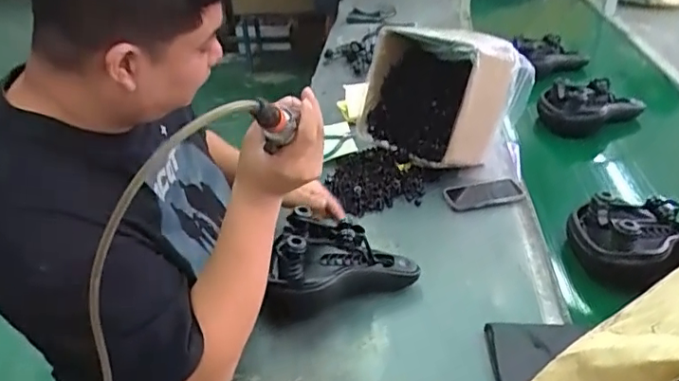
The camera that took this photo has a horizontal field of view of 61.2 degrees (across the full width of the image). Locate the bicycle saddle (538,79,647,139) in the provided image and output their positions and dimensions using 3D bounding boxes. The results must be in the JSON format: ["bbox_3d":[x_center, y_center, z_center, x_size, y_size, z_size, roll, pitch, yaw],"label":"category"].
[{"bbox_3d":[0.605,-0.202,1.392,0.234,0.106,0.127,13,36,25],"label":"bicycle saddle"}]

